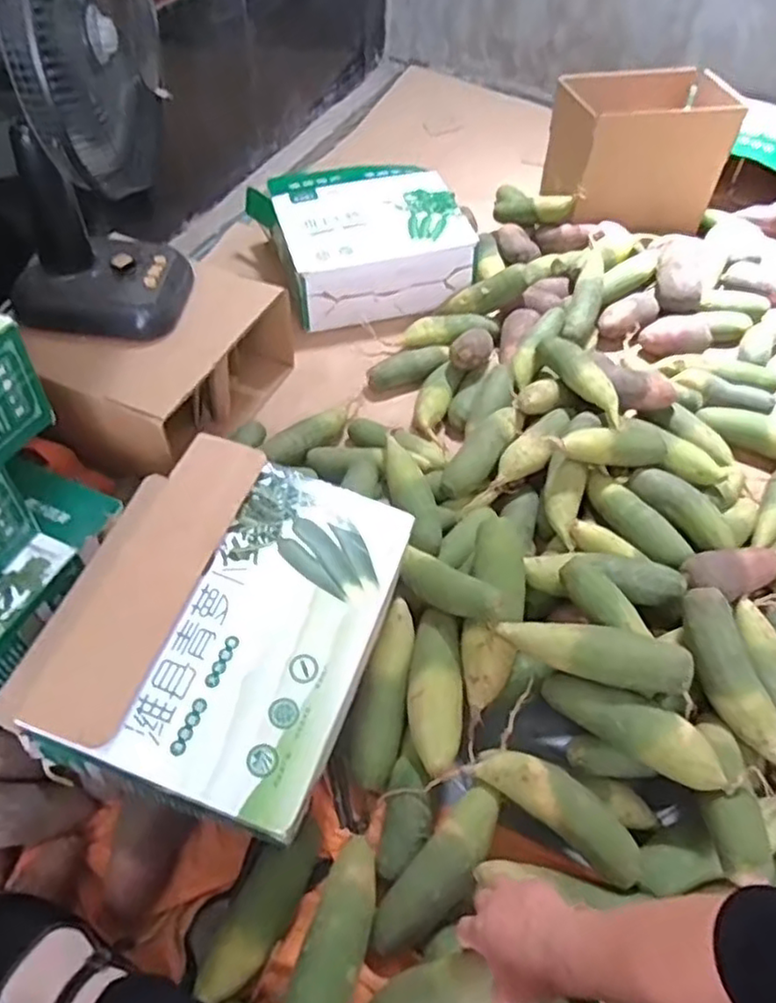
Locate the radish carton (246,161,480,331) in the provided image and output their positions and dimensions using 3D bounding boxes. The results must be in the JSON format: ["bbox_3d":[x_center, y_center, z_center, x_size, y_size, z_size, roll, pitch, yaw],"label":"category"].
[{"bbox_3d":[-0.061,-0.540,1.355,0.388,0.121,0.365,-12,53,-12],"label":"radish carton"}]

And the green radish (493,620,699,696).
[{"bbox_3d":[0.223,0.167,0.736,0.203,0.052,0.055,16,52,10],"label":"green radish"}]

